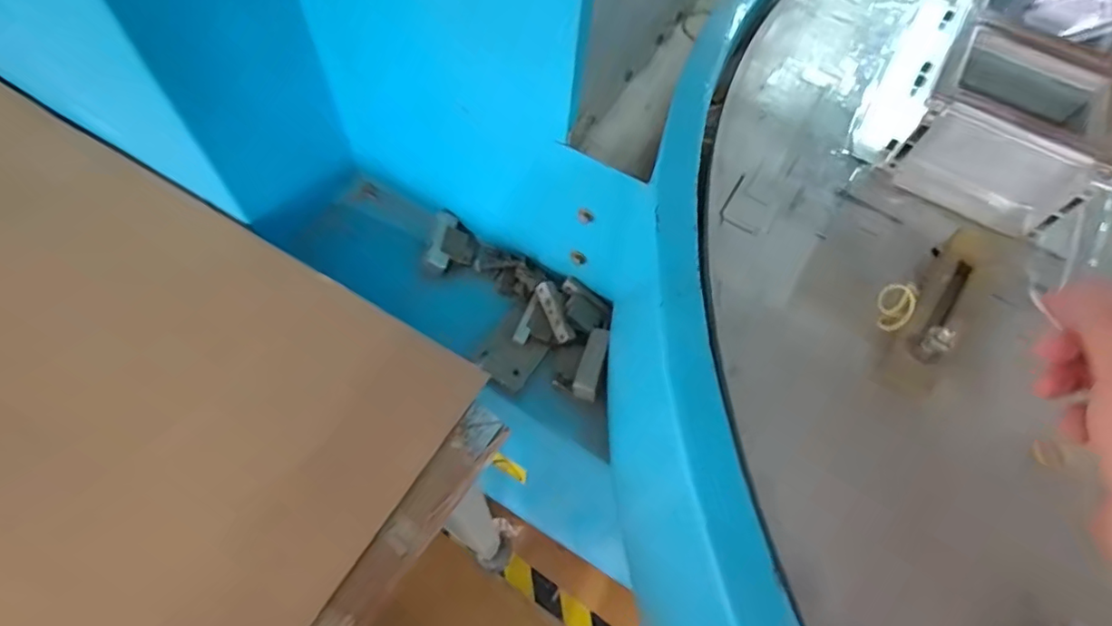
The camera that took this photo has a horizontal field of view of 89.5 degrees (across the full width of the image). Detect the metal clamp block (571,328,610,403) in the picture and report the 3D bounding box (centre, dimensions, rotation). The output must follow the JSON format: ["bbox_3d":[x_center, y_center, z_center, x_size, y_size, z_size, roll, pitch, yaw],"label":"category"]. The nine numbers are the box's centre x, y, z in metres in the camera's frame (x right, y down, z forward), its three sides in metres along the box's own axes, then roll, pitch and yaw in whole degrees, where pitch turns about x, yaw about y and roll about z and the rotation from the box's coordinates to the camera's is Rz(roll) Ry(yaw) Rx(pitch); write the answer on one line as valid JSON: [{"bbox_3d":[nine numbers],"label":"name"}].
[{"bbox_3d":[0.034,0.047,0.539,0.023,0.016,0.071,15,62,4],"label":"metal clamp block"}]

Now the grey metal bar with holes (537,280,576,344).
[{"bbox_3d":[-0.001,-0.002,0.562,0.019,0.009,0.066,-19,65,-13],"label":"grey metal bar with holes"}]

